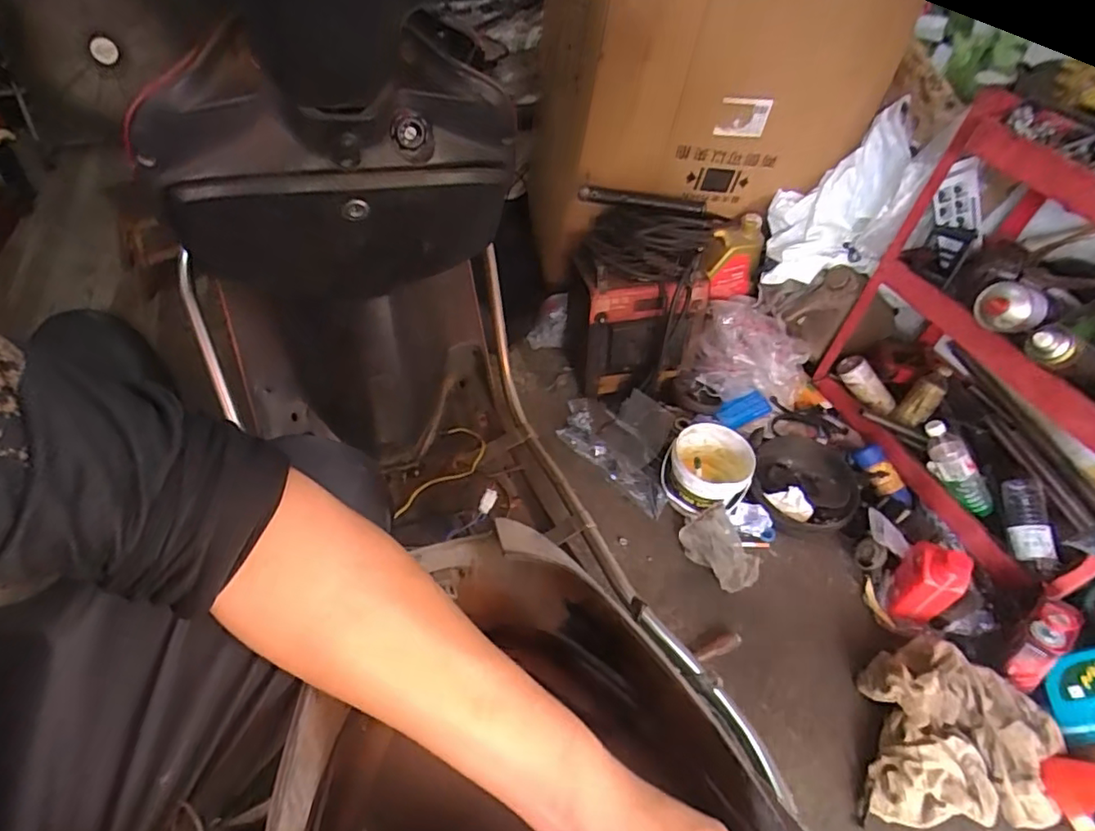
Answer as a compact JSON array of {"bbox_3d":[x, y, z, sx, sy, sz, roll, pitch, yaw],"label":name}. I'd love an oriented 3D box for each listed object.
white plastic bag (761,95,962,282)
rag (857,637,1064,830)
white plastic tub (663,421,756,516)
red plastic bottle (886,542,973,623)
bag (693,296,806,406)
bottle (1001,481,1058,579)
[{"bbox_3d":[0.631,-0.458,1.292,0.256,0.337,0.196,24,49,16],"label":"white plastic bag"},{"bbox_3d":[0.673,0.523,0.970,0.265,0.098,0.291,14,47,8],"label":"rag"},{"bbox_3d":[0.335,0.121,1.253,0.170,0.154,0.171,3,47,-3],"label":"white plastic tub"},{"bbox_3d":[0.705,0.297,1.085,0.075,0.181,0.089,20,48,13],"label":"red plastic bottle"},{"bbox_3d":[0.492,-0.152,1.452,0.170,0.179,0.251,-27,55,-27],"label":"bag"},{"bbox_3d":[0.917,0.211,1.128,0.054,0.060,0.180,2,70,-4],"label":"bottle"}]

